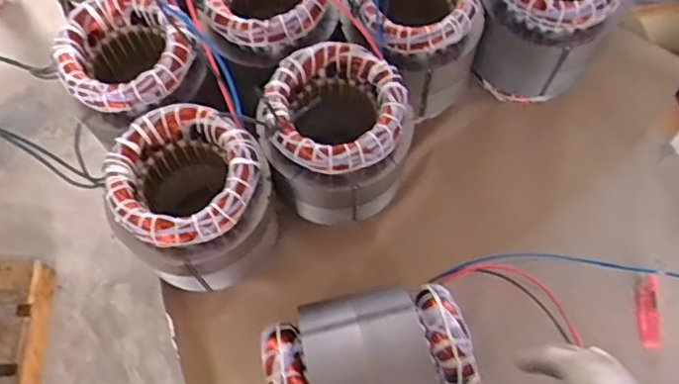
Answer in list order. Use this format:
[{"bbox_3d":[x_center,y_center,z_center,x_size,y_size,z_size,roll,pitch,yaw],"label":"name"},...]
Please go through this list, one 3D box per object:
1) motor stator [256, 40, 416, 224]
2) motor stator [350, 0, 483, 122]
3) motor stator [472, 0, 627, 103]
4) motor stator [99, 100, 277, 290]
[{"bbox_3d":[0.000,-0.053,0.590,0.140,0.147,0.136,0,67,1],"label":"motor stator"},{"bbox_3d":[0.088,-0.175,0.641,0.131,0.171,0.131,0,67,1],"label":"motor stator"},{"bbox_3d":[0.238,-0.201,0.644,0.131,0.157,0.140,0,67,1],"label":"motor stator"},{"bbox_3d":[-0.137,0.016,0.576,0.136,0.176,0.137,0,67,1],"label":"motor stator"}]

